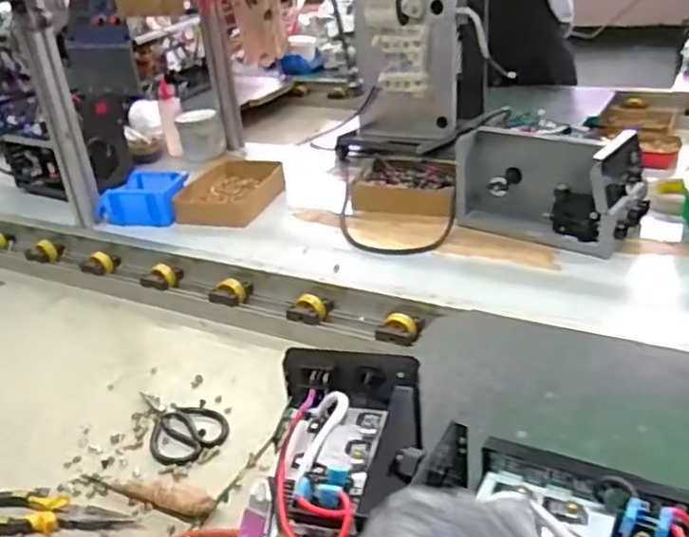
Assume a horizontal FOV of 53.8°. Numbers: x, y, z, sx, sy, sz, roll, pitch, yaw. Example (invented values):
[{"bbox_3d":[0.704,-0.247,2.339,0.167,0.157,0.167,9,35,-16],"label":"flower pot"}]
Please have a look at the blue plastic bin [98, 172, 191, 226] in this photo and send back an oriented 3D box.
[{"bbox_3d":[-0.375,-0.129,1.275,0.148,0.074,0.101,3,30,16],"label":"blue plastic bin"}]

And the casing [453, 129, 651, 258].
[{"bbox_3d":[0.319,-0.137,1.072,0.273,0.143,0.142,18,37,37],"label":"casing"}]

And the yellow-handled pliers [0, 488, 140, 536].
[{"bbox_3d":[-0.325,0.270,0.751,0.195,0.017,0.059,0,29,12],"label":"yellow-handled pliers"}]

